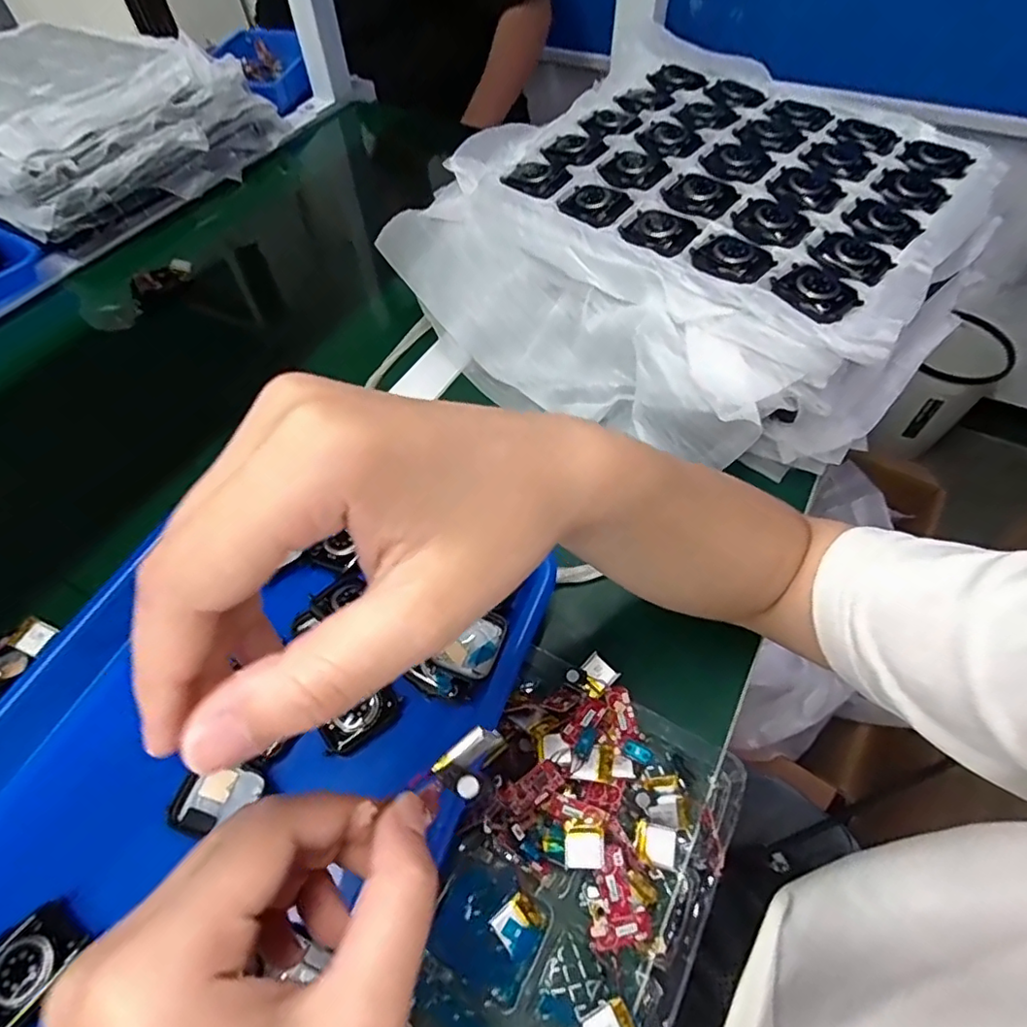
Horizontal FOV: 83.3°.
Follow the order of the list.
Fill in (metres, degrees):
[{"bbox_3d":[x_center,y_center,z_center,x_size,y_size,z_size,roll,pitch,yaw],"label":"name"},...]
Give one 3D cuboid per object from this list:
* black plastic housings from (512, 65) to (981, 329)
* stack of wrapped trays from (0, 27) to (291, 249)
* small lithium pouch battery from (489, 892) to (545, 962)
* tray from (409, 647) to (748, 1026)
[{"bbox_3d":[0.150,-0.241,0.407,0.260,0.023,0.201,36,64,23],"label":"black plastic housings"},{"bbox_3d":[-0.501,-0.440,0.648,0.331,0.088,0.296,25,60,18],"label":"stack of wrapped trays"},{"bbox_3d":[0.003,0.196,0.275,0.020,0.005,0.021,-37,62,-21],"label":"small lithium pouch battery"},{"bbox_3d":[0.008,0.204,0.263,0.124,0.033,0.257,24,60,17],"label":"tray"}]

